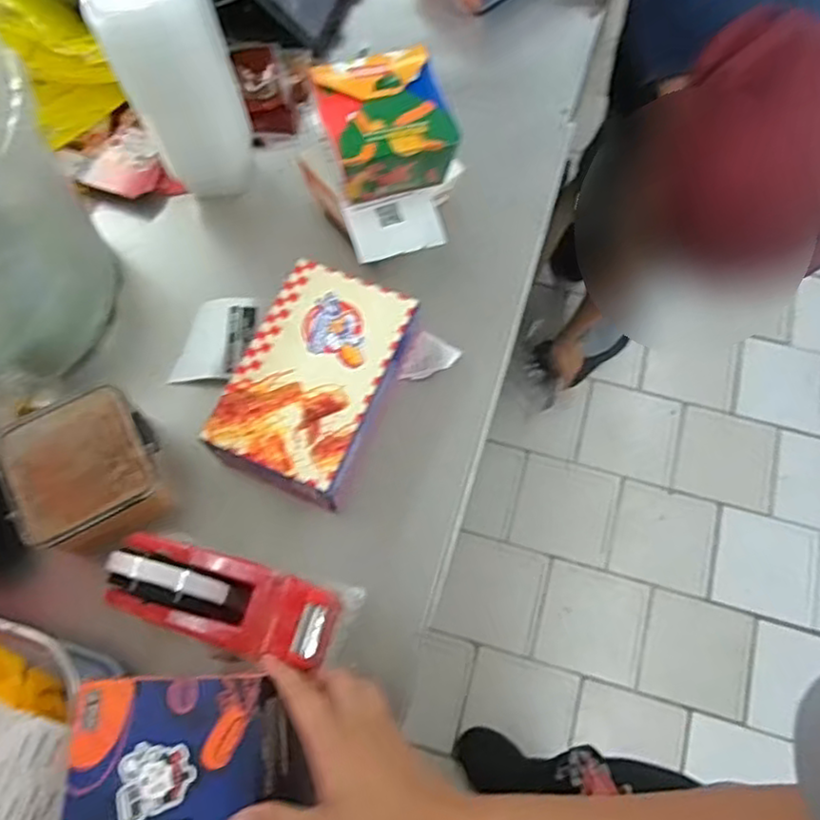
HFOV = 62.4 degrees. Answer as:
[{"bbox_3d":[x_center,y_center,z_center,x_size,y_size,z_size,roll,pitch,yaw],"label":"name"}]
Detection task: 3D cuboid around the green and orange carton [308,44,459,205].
[{"bbox_3d":[-0.022,-0.241,0.579,0.106,0.071,0.098,-13,69,-5],"label":"green and orange carton"}]

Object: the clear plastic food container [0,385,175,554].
[{"bbox_3d":[-0.246,0.053,0.526,0.110,0.059,0.113,-22,70,-8],"label":"clear plastic food container"}]

